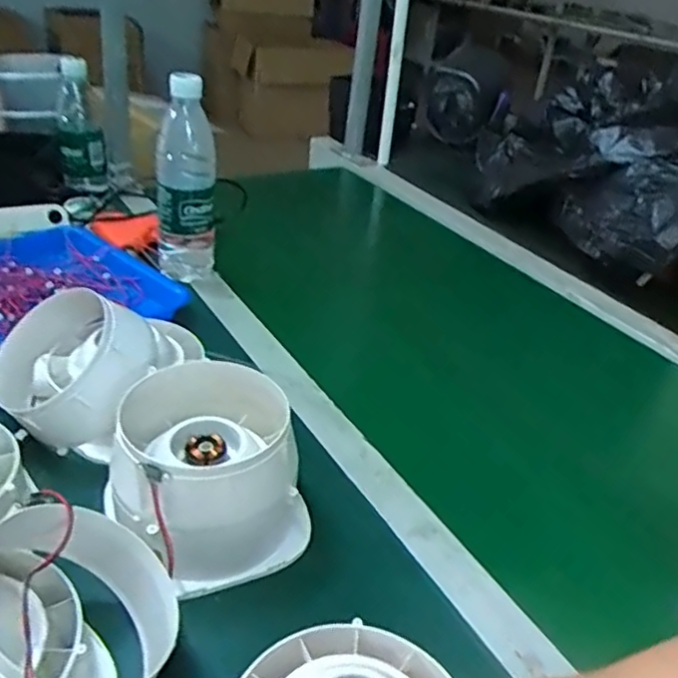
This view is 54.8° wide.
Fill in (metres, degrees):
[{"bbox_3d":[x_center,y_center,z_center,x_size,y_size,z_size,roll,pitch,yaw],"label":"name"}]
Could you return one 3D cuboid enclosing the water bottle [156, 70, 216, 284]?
[{"bbox_3d":[-0.179,-0.183,0.766,0.066,0.235,0.056,-1,32,-12],"label":"water bottle"}]

